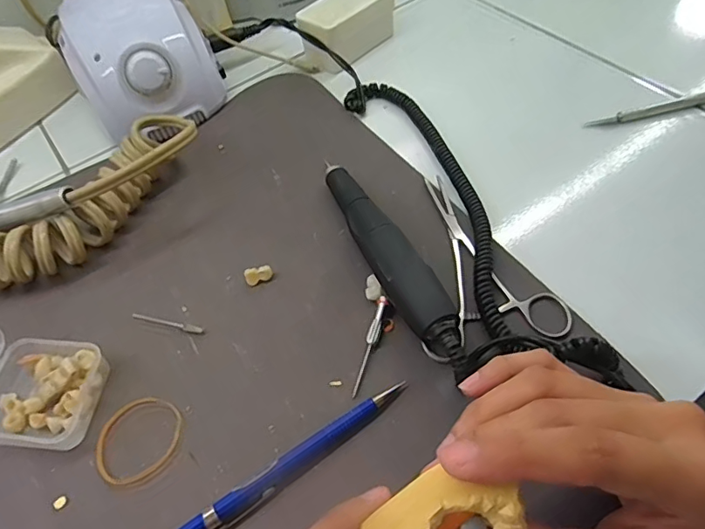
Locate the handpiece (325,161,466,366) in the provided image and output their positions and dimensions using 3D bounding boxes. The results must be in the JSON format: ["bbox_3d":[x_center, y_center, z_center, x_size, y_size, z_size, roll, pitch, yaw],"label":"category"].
[{"bbox_3d":[0.019,-0.009,0.306,0.027,0.027,0.163,-23,57,-10],"label":"handpiece"}]

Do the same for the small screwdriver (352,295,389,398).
[{"bbox_3d":[0.009,0.044,0.282,0.006,0.007,0.058,15,58,15],"label":"small screwdriver"}]

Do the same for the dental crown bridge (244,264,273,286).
[{"bbox_3d":[-0.058,0.007,0.318,0.016,0.009,0.008,-19,56,-8],"label":"dental crown bridge"}]

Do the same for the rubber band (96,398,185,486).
[{"bbox_3d":[-0.112,0.090,0.266,0.045,0.004,0.042,-2,56,3],"label":"rubber band"}]

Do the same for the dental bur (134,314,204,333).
[{"bbox_3d":[-0.111,0.034,0.305,0.045,0.004,0.004,11,57,12],"label":"dental bur"}]

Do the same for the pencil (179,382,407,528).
[{"bbox_3d":[-0.032,0.099,0.248,0.135,0.008,0.011,-32,59,-16],"label":"pencil"}]

